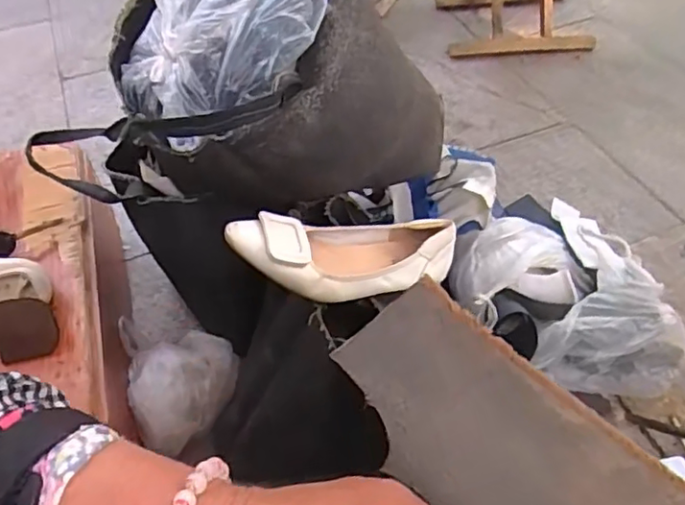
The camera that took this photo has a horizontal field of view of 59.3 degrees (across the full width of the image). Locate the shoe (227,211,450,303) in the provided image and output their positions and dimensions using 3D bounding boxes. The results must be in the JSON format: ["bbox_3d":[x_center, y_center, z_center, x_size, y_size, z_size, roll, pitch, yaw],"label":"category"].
[{"bbox_3d":[0.000,-0.001,0.581,0.225,0.067,0.088,0,47,-24],"label":"shoe"}]

